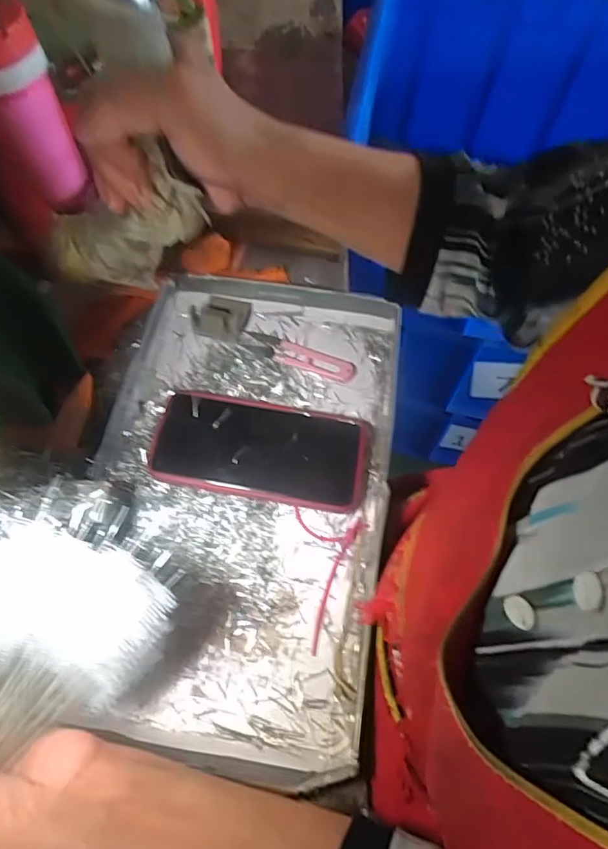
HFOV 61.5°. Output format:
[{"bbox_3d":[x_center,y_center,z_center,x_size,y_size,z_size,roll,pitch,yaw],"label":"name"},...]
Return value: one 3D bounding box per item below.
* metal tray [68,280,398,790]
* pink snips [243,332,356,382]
[{"bbox_3d":[-0.046,0.041,0.385,0.213,0.028,0.353,8,63,2],"label":"metal tray"},{"bbox_3d":[-0.005,-0.061,0.447,0.101,0.009,0.025,20,64,8],"label":"pink snips"}]

